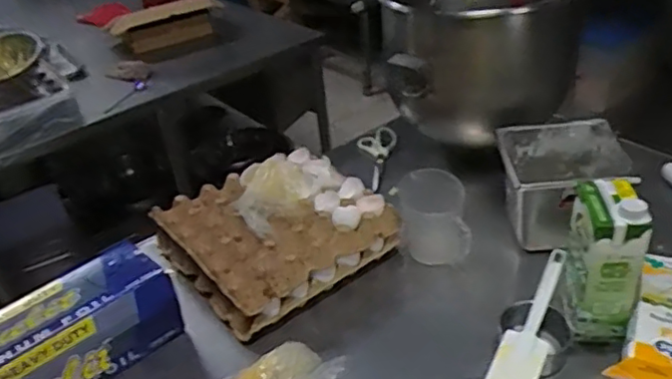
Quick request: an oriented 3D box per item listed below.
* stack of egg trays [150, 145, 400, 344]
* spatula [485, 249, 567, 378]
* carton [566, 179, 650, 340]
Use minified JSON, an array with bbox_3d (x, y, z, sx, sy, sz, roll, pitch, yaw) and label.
[{"bbox_3d":[-0.096,0.056,0.957,0.295,0.095,0.274,-28,40,-28],"label":"stack of egg trays"},{"bbox_3d":[0.254,0.160,0.767,0.053,0.018,0.240,14,40,28],"label":"spatula"},{"bbox_3d":[0.333,0.094,0.764,0.079,0.197,0.097,0,35,10],"label":"carton"}]

